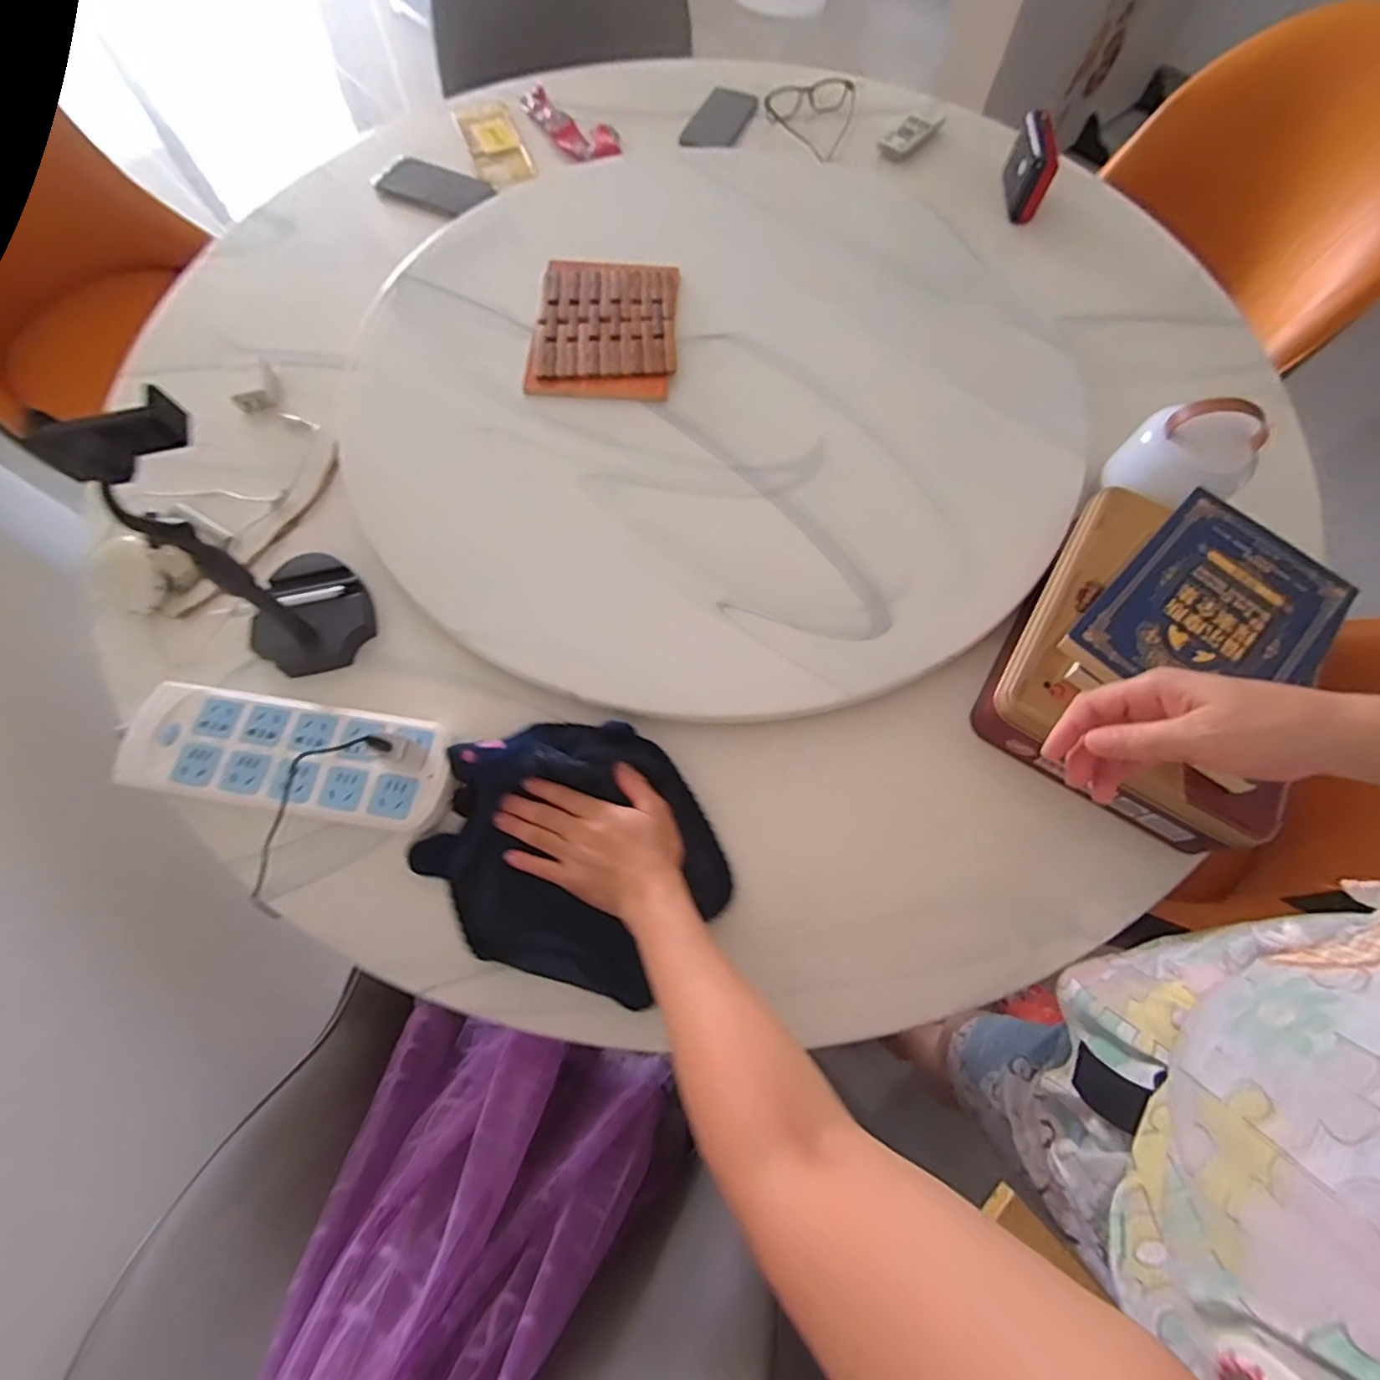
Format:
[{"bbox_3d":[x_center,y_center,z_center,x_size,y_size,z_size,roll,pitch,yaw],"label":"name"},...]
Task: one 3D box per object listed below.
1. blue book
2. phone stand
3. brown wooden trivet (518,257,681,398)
[{"bbox_3d":[0.419,-0.057,0.474,0.209,0.016,0.150,-42,76,-14],"label":"blue book"},{"bbox_3d":[-0.350,-0.110,0.454,0.107,0.241,0.108,-42,75,-16],"label":"phone stand"},{"bbox_3d":[-0.093,-0.403,0.661,0.152,0.013,0.193,1,68,-1],"label":"brown wooden trivet"}]

